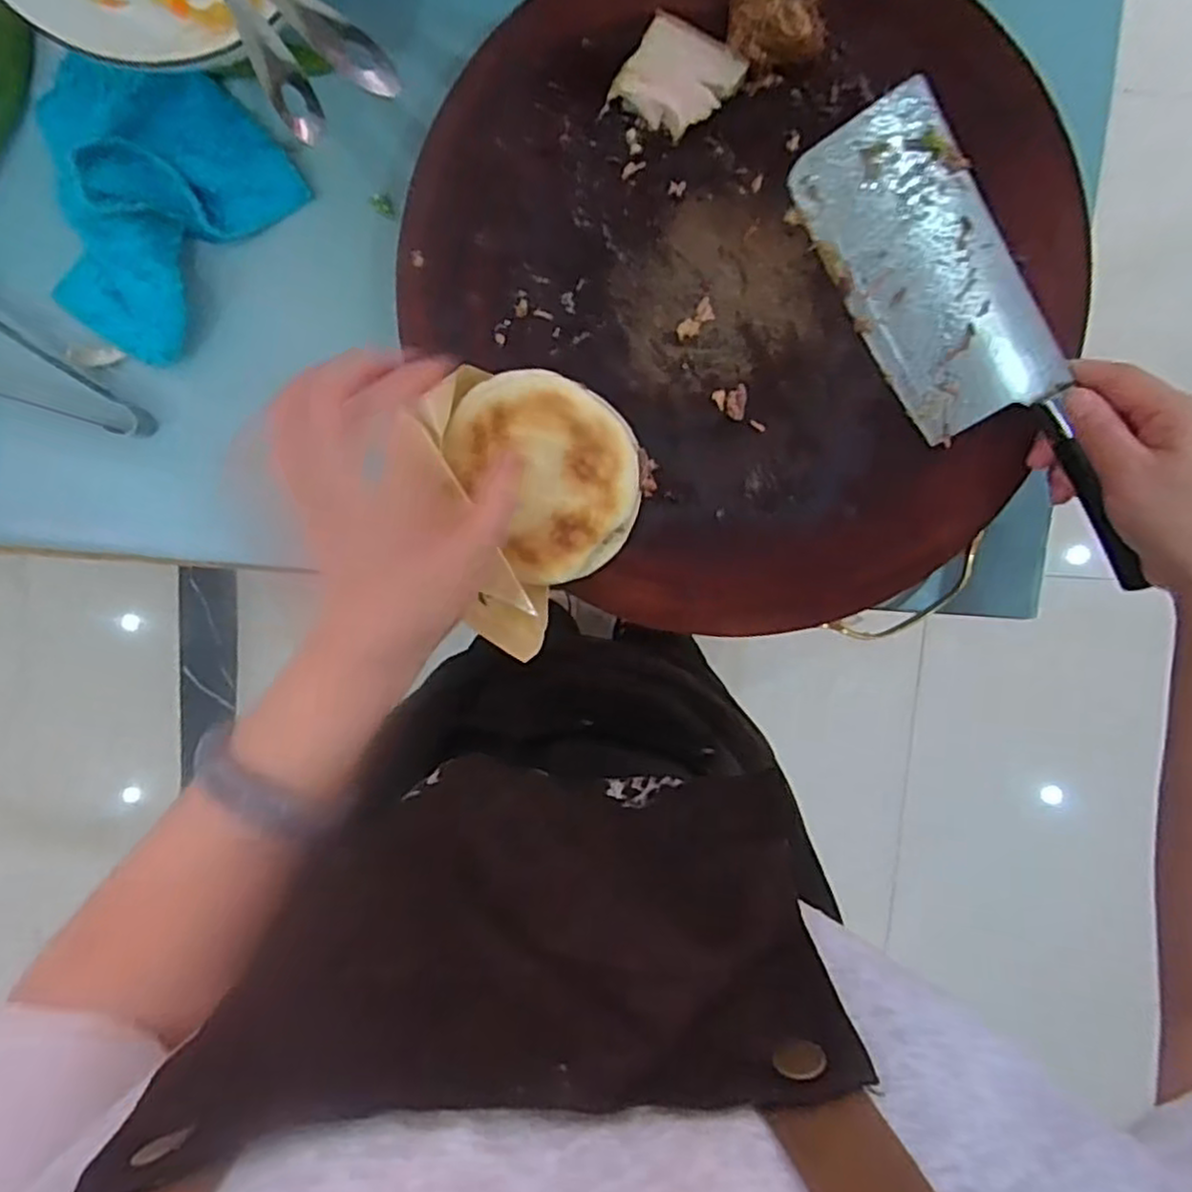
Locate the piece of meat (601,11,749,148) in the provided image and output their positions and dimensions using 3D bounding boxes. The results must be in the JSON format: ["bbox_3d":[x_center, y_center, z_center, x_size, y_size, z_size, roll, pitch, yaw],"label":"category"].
[{"bbox_3d":[0.044,-0.279,0.389,0.060,0.022,0.048,26,96,-3],"label":"piece of meat"}]

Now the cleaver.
[{"bbox_3d":[0.212,-0.135,0.405,0.083,0.022,0.280,-32,93,29],"label":"cleaver"}]

